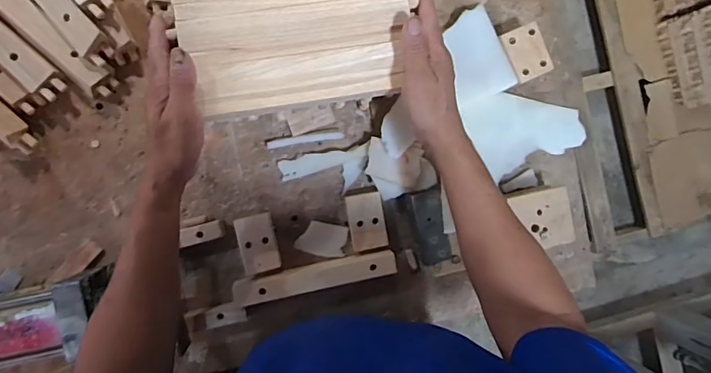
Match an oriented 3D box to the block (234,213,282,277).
[{"bbox_3d":[-0.133,0.078,0.655,0.050,0.029,0.079,-11,93,-6],"label":"block"}]

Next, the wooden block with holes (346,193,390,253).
[{"bbox_3d":[0.016,0.049,0.664,0.049,0.024,0.079,-9,93,-6],"label":"wooden block with holes"}]

